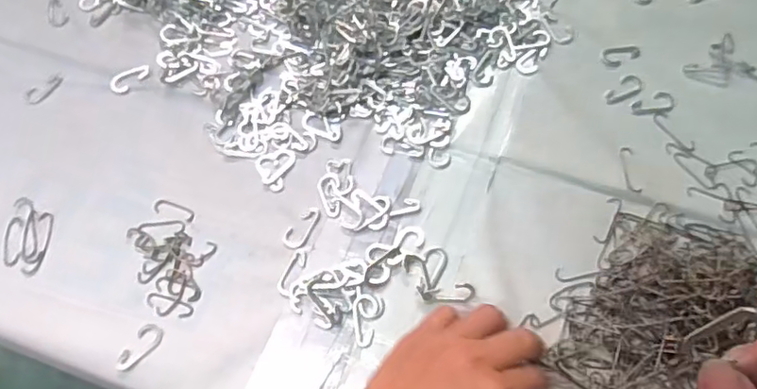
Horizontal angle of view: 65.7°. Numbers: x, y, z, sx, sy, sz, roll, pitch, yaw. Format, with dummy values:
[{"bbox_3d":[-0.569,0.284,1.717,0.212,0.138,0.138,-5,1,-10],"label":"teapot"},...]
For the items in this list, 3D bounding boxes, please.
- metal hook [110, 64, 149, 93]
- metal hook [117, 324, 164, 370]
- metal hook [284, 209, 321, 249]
[{"bbox_3d":[-0.222,-0.105,0.523,0.035,0.010,0.019,-38,66,-16],"label":"metal hook"},{"bbox_3d":[-0.170,0.109,0.417,0.018,0.005,0.037,21,65,14],"label":"metal hook"},{"bbox_3d":[-0.059,0.025,0.451,0.019,0.004,0.036,25,66,15],"label":"metal hook"}]

